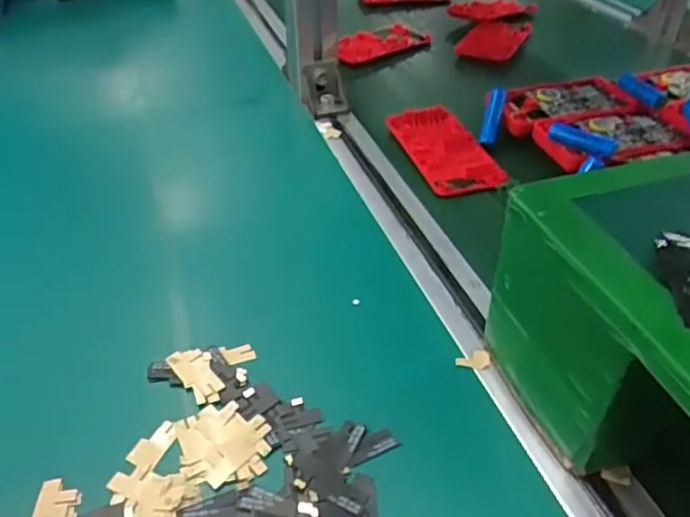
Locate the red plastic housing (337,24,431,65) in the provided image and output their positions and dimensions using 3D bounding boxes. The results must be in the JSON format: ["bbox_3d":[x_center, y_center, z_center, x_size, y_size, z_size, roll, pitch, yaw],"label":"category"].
[{"bbox_3d":[0.037,-0.242,0.692,0.110,0.016,0.057,-29,48,-26],"label":"red plastic housing"}]

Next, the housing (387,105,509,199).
[{"bbox_3d":[0.082,-0.092,0.506,0.066,0.013,0.114,-10,41,-12],"label":"housing"}]

